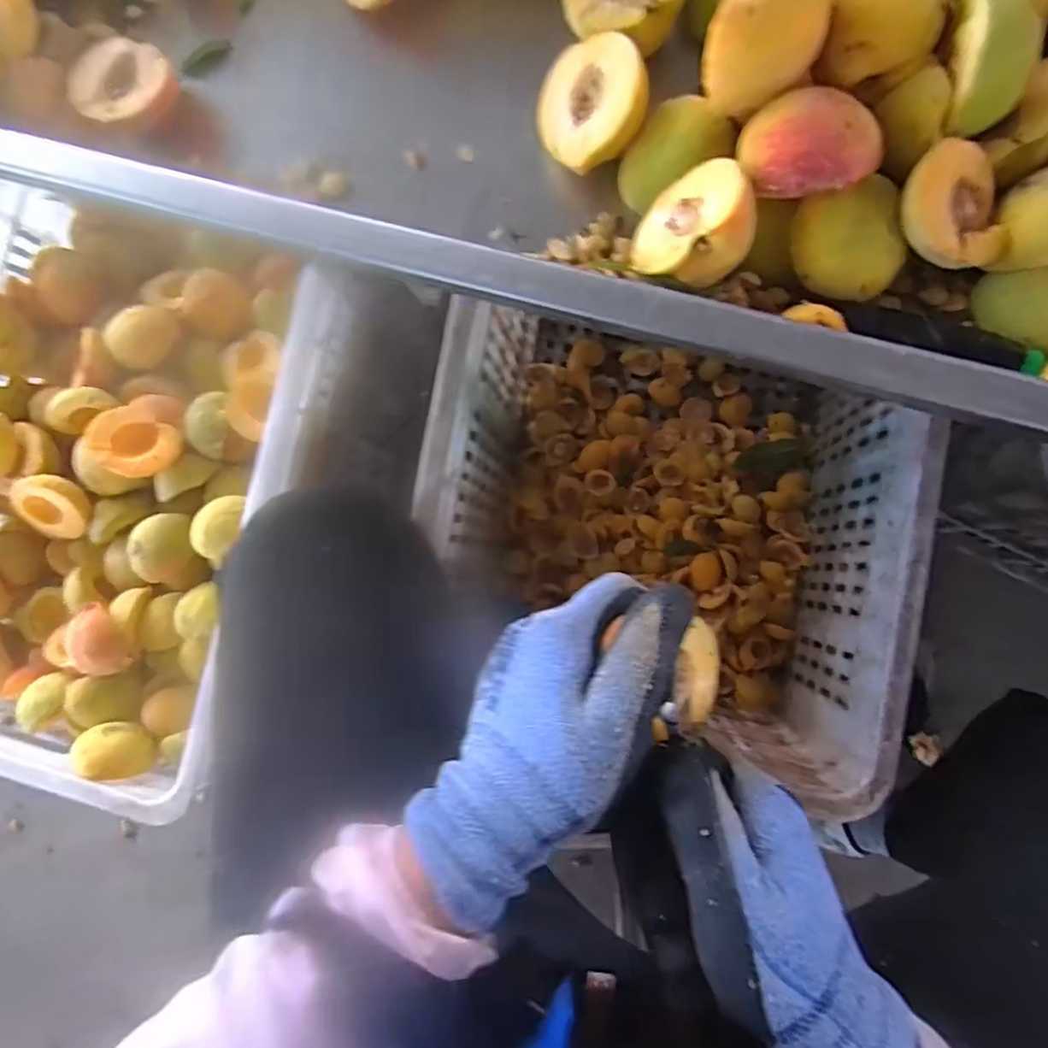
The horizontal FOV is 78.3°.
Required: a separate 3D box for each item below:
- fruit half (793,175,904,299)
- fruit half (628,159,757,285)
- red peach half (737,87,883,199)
[{"bbox_3d":[0.152,-0.134,0.307,0.048,0.025,0.050,-9,116,15],"label":"fruit half"},{"bbox_3d":[0.081,-0.145,0.313,0.059,0.025,0.059,-35,46,26],"label":"fruit half"},{"bbox_3d":[0.126,-0.168,0.281,0.055,0.021,0.045,-14,84,5],"label":"red peach half"}]

